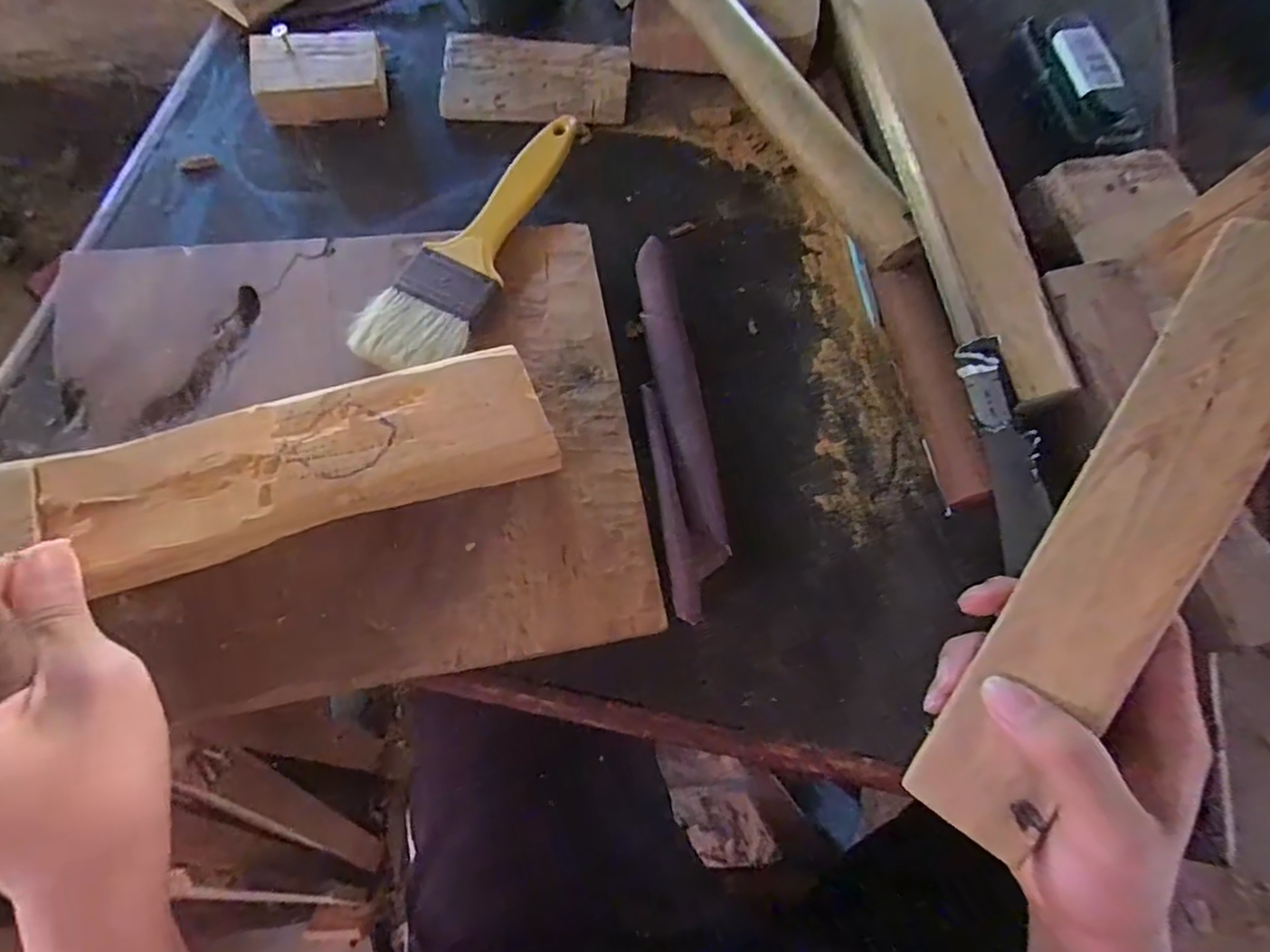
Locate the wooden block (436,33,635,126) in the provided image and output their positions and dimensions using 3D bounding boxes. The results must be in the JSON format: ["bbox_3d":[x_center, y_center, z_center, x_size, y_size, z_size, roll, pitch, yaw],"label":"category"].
[{"bbox_3d":[-0.061,-0.242,0.398,0.112,0.012,0.065,5,71,-1],"label":"wooden block"}]

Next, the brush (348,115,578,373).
[{"bbox_3d":[-0.081,-0.123,0.326,0.049,0.010,0.167,23,71,5],"label":"brush"}]

